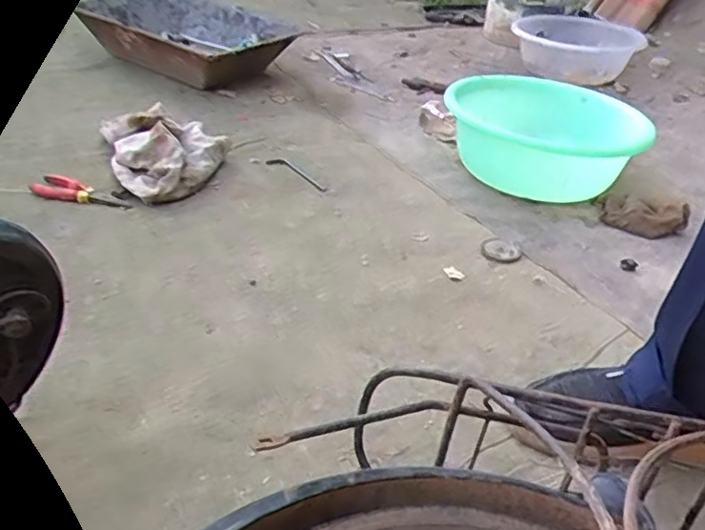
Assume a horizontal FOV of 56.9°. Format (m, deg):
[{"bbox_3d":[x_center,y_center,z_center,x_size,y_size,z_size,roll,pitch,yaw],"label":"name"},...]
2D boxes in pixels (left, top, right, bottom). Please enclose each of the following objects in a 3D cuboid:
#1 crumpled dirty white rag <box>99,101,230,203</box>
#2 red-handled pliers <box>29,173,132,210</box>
[{"bbox_3d":[-0.298,-0.189,1.052,0.192,0.088,0.247,-8,36,-18],"label":"crumpled dirty white rag"},{"bbox_3d":[-0.398,-0.103,0.962,0.146,0.023,0.060,10,34,9],"label":"red-handled pliers"}]

